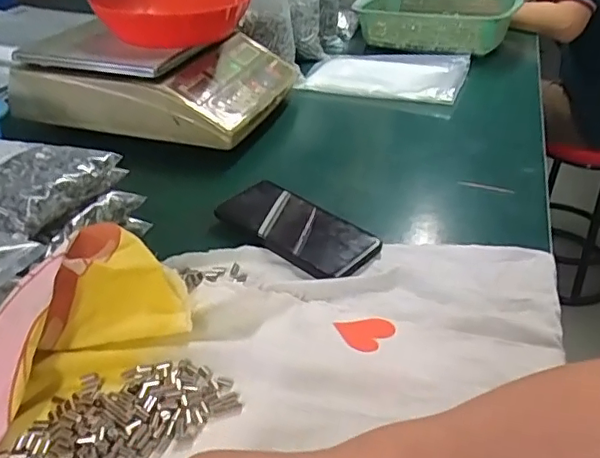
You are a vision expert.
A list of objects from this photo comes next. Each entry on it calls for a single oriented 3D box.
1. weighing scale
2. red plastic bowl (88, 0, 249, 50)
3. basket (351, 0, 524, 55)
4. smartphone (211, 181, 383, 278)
[{"bbox_3d":[-0.199,-0.226,0.818,0.334,0.103,0.273,9,35,12],"label":"weighing scale"},{"bbox_3d":[-0.166,-0.291,0.767,0.186,0.058,0.149,1,34,0],"label":"red plastic bowl"},{"bbox_3d":[0.267,-0.414,1.101,0.284,0.082,0.263,19,38,24],"label":"basket"},{"bbox_3d":[-0.003,-0.003,0.552,0.160,0.015,0.075,30,44,35],"label":"smartphone"}]

